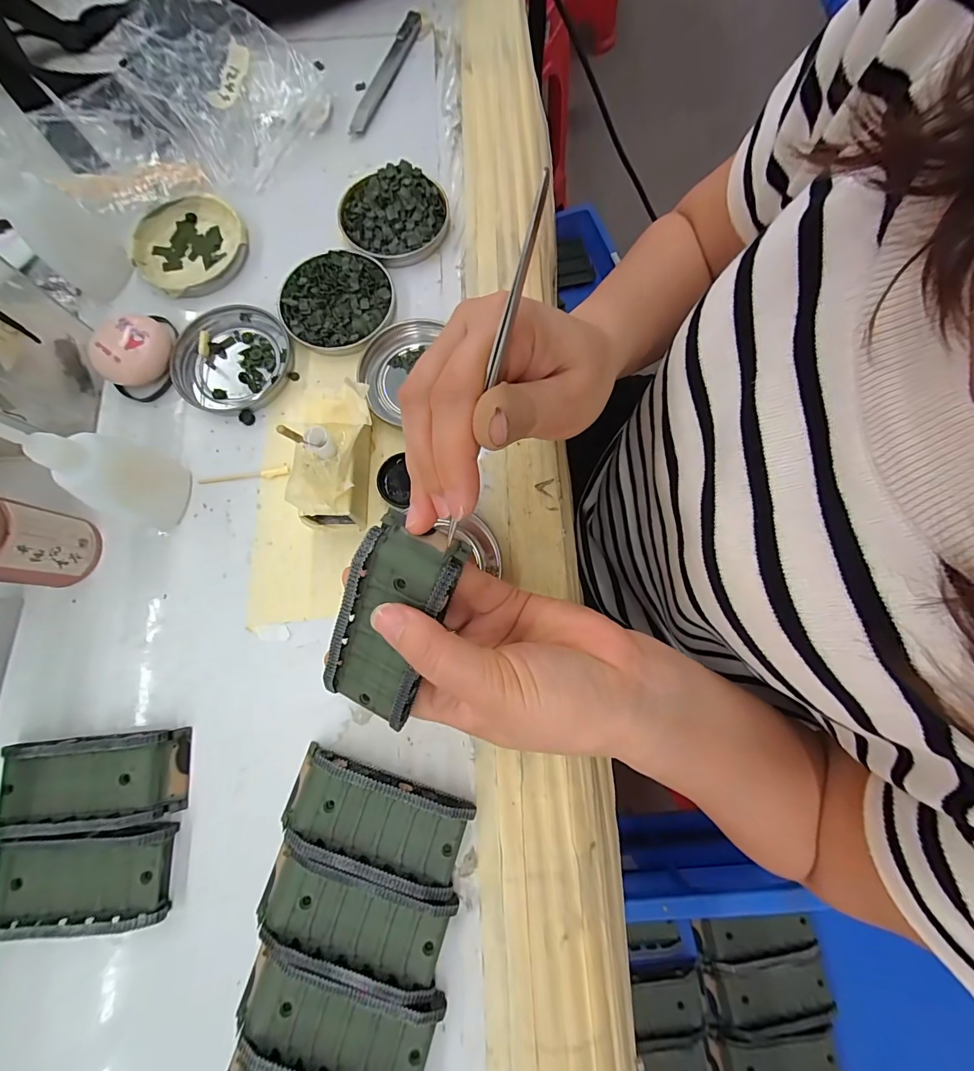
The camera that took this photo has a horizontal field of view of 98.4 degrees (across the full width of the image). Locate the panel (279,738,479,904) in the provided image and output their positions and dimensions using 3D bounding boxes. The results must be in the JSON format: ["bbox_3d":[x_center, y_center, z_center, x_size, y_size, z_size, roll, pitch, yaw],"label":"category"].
[{"bbox_3d":[-0.060,0.150,0.224,0.095,0.019,0.044,18,79,4],"label":"panel"}]

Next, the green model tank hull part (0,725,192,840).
[{"bbox_3d":[-0.217,0.133,0.230,0.096,0.020,0.044,-5,78,0],"label":"green model tank hull part"}]

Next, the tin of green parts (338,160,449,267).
[{"bbox_3d":[-0.067,-0.234,0.306,0.076,0.012,0.075,0,78,1],"label":"tin of green parts"}]

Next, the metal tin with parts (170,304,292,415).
[{"bbox_3d":[-0.175,-0.120,0.289,0.075,0.008,0.077,0,78,1],"label":"metal tin with parts"}]

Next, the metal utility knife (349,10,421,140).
[{"bbox_3d":[-0.084,-0.378,0.342,0.018,0.006,0.133,19,79,4],"label":"metal utility knife"}]

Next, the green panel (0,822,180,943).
[{"bbox_3d":[-0.212,0.178,0.220,0.085,0.020,0.046,-1,78,0],"label":"green panel"}]

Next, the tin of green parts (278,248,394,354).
[{"bbox_3d":[-0.104,-0.163,0.294,0.076,0.010,0.074,0,78,1],"label":"tin of green parts"}]

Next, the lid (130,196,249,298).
[{"bbox_3d":[-0.216,-0.211,0.308,0.079,0.012,0.073,-27,79,-5],"label":"lid"}]

